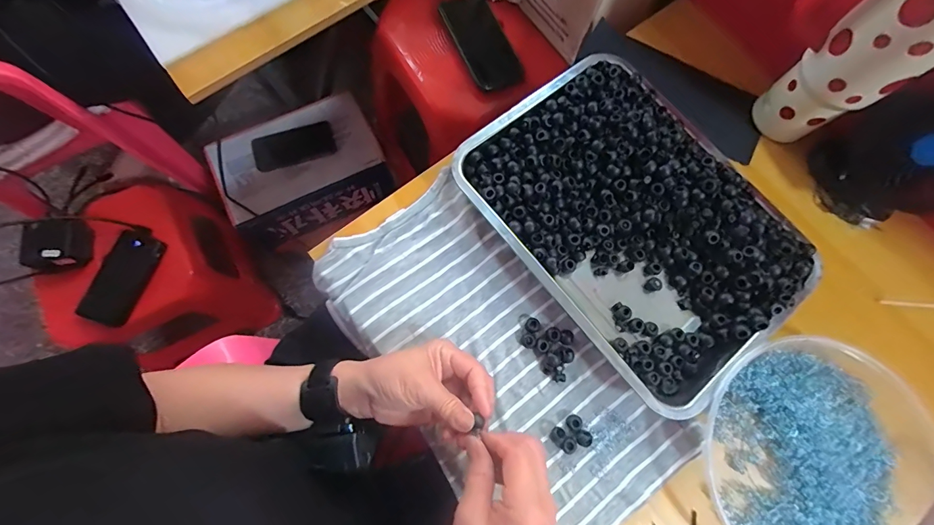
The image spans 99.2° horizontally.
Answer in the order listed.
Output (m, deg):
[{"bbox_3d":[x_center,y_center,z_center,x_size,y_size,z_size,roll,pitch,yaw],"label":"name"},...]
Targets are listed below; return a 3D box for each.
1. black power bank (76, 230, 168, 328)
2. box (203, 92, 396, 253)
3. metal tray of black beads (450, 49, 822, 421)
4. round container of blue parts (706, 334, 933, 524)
[{"bbox_3d":[-0.577,0.025,0.667,0.075,0.024,0.154,17,76,2],"label":"black power bank"},{"bbox_3d":[-0.358,-0.203,0.874,0.330,0.139,0.201,-33,80,-9],"label":"box"},{"bbox_3d":[0.172,-0.047,0.423,0.240,0.048,0.341,-39,81,-10],"label":"metal tray of black beads"},{"bbox_3d":[0.342,0.189,0.379,0.216,0.038,0.228,0,76,-2],"label":"round container of blue parts"}]

